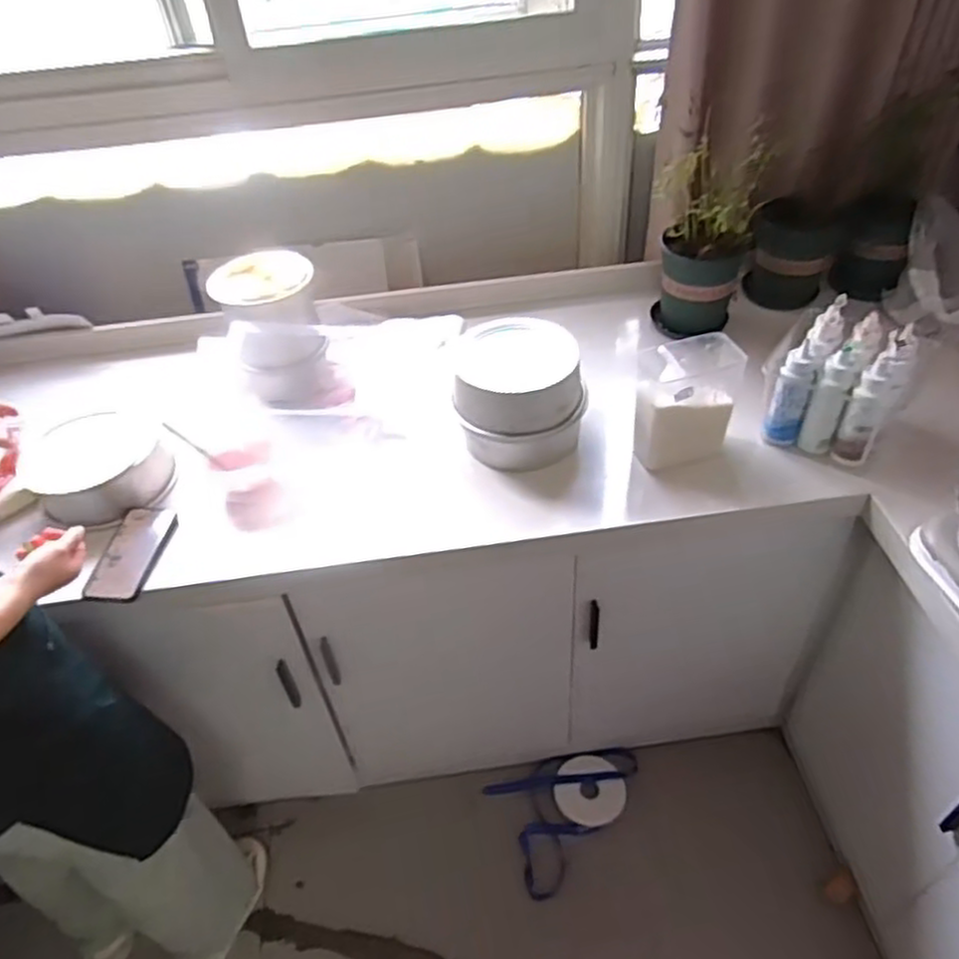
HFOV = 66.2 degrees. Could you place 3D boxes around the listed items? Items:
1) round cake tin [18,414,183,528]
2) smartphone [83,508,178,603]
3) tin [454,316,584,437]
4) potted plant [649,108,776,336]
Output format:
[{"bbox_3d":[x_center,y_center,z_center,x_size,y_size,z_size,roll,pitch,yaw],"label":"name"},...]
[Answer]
[{"bbox_3d":[-0.594,-0.018,1.154,0.193,0.065,0.202,-3,44,3],"label":"round cake tin"},{"bbox_3d":[-0.503,0.107,1.067,0.077,0.016,0.165,3,45,8],"label":"smartphone"},{"bbox_3d":[0.060,-0.168,1.135,0.193,0.088,0.204,-3,44,2],"label":"tin"},{"bbox_3d":[0.405,-0.451,1.306,0.156,0.356,0.172,16,48,20],"label":"potted plant"}]

